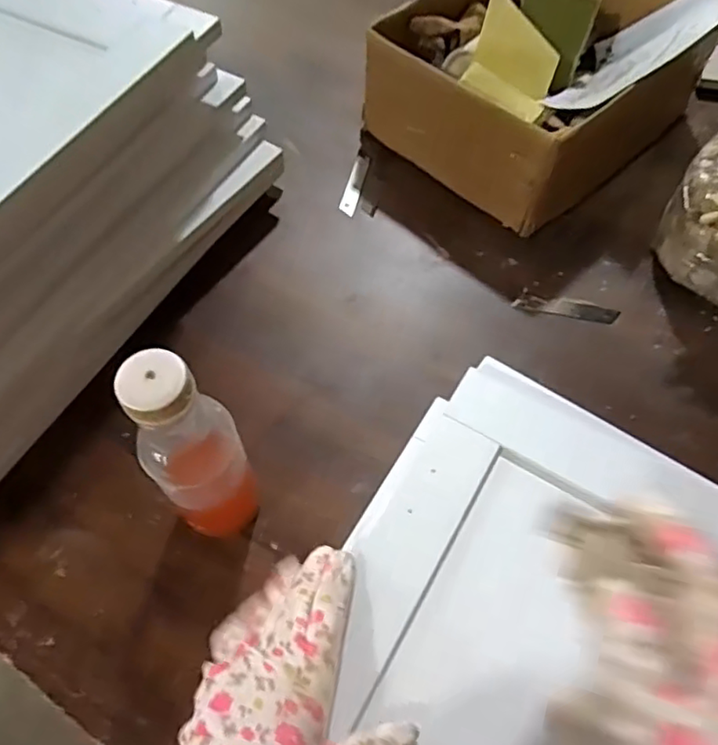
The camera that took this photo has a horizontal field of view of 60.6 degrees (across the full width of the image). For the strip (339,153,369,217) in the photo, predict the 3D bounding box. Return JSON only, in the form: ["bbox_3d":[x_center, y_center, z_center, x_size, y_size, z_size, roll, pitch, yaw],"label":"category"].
[{"bbox_3d":[-0.004,-0.208,0.677,0.017,0.004,0.091,12,61,6],"label":"strip"}]

